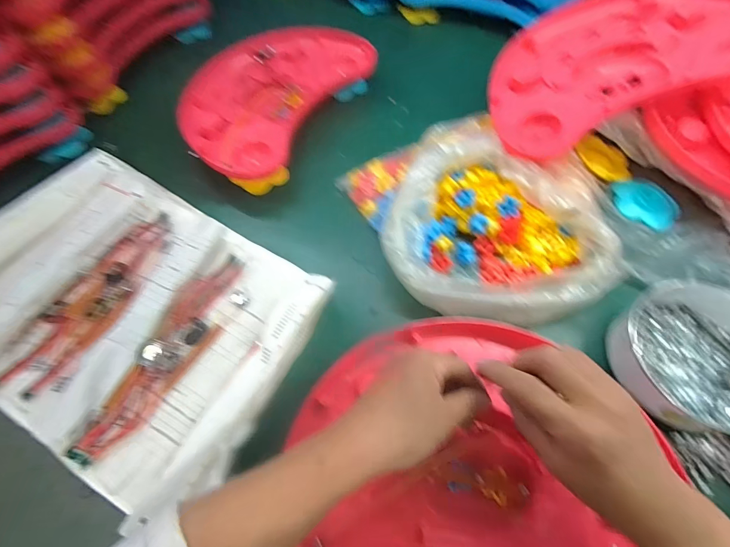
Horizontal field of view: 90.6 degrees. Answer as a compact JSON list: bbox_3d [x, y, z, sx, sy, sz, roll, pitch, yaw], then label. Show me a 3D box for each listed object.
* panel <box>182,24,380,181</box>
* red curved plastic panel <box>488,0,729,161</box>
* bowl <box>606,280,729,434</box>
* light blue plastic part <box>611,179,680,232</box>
[{"bbox_3d":[-0.148,-0.286,0.576,0.220,0.051,0.331,30,66,17],"label":"panel"},{"bbox_3d":[0.319,-0.289,0.476,0.318,0.037,0.217,-20,68,14],"label":"red curved plastic panel"},{"bbox_3d":[0.340,0.081,0.375,0.141,0.052,0.161,-6,61,-2],"label":"bowl"},{"bbox_3d":[0.380,-0.097,0.489,0.087,0.020,0.060,36,68,19],"label":"light blue plastic part"}]

